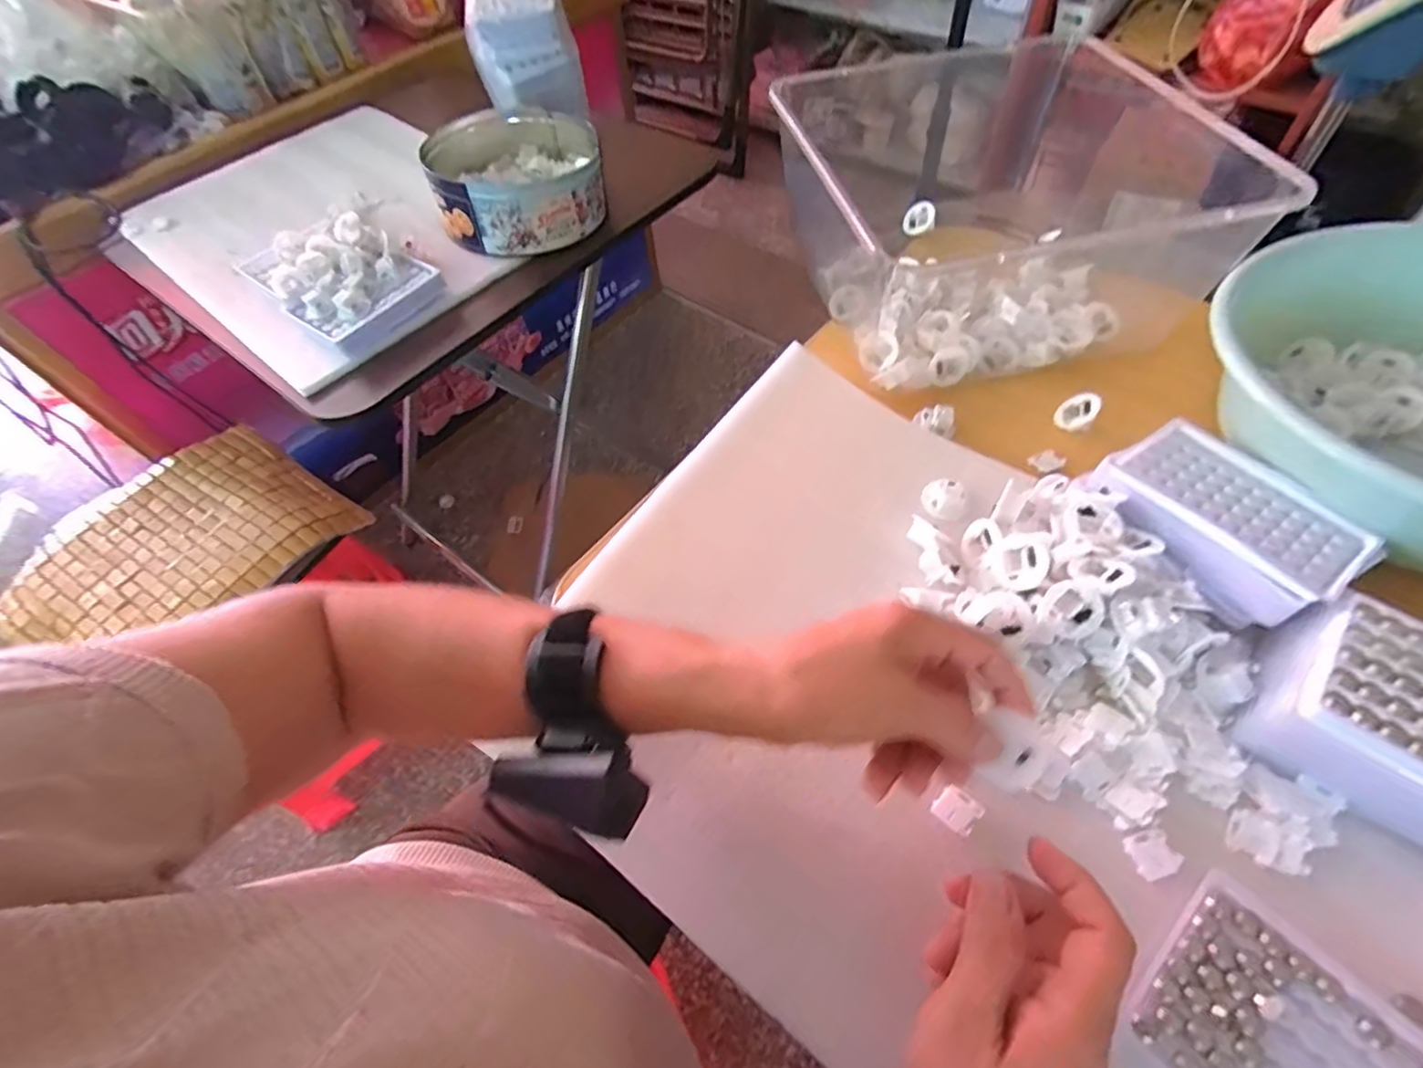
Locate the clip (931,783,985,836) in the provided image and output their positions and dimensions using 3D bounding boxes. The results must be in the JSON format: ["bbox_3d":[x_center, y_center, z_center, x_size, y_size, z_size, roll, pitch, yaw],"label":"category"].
[{"bbox_3d":[0.130,0.146,0.328,0.021,0.005,0.021,37,67,25],"label":"clip"}]

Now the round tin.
[{"bbox_3d":[-0.214,-0.396,0.689,0.174,0.068,0.184,-2,57,4],"label":"round tin"}]

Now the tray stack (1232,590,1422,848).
[{"bbox_3d":[0.355,0.100,0.307,0.131,0.044,0.093,31,65,22],"label":"tray stack"}]

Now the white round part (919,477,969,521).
[{"bbox_3d":[0.163,-0.024,0.433,0.025,0.016,0.031,-6,57,1],"label":"white round part"}]

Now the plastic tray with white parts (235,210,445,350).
[{"bbox_3d":[-0.379,-0.266,0.624,0.185,0.043,0.126,33,65,23],"label":"plastic tray with white parts"}]

